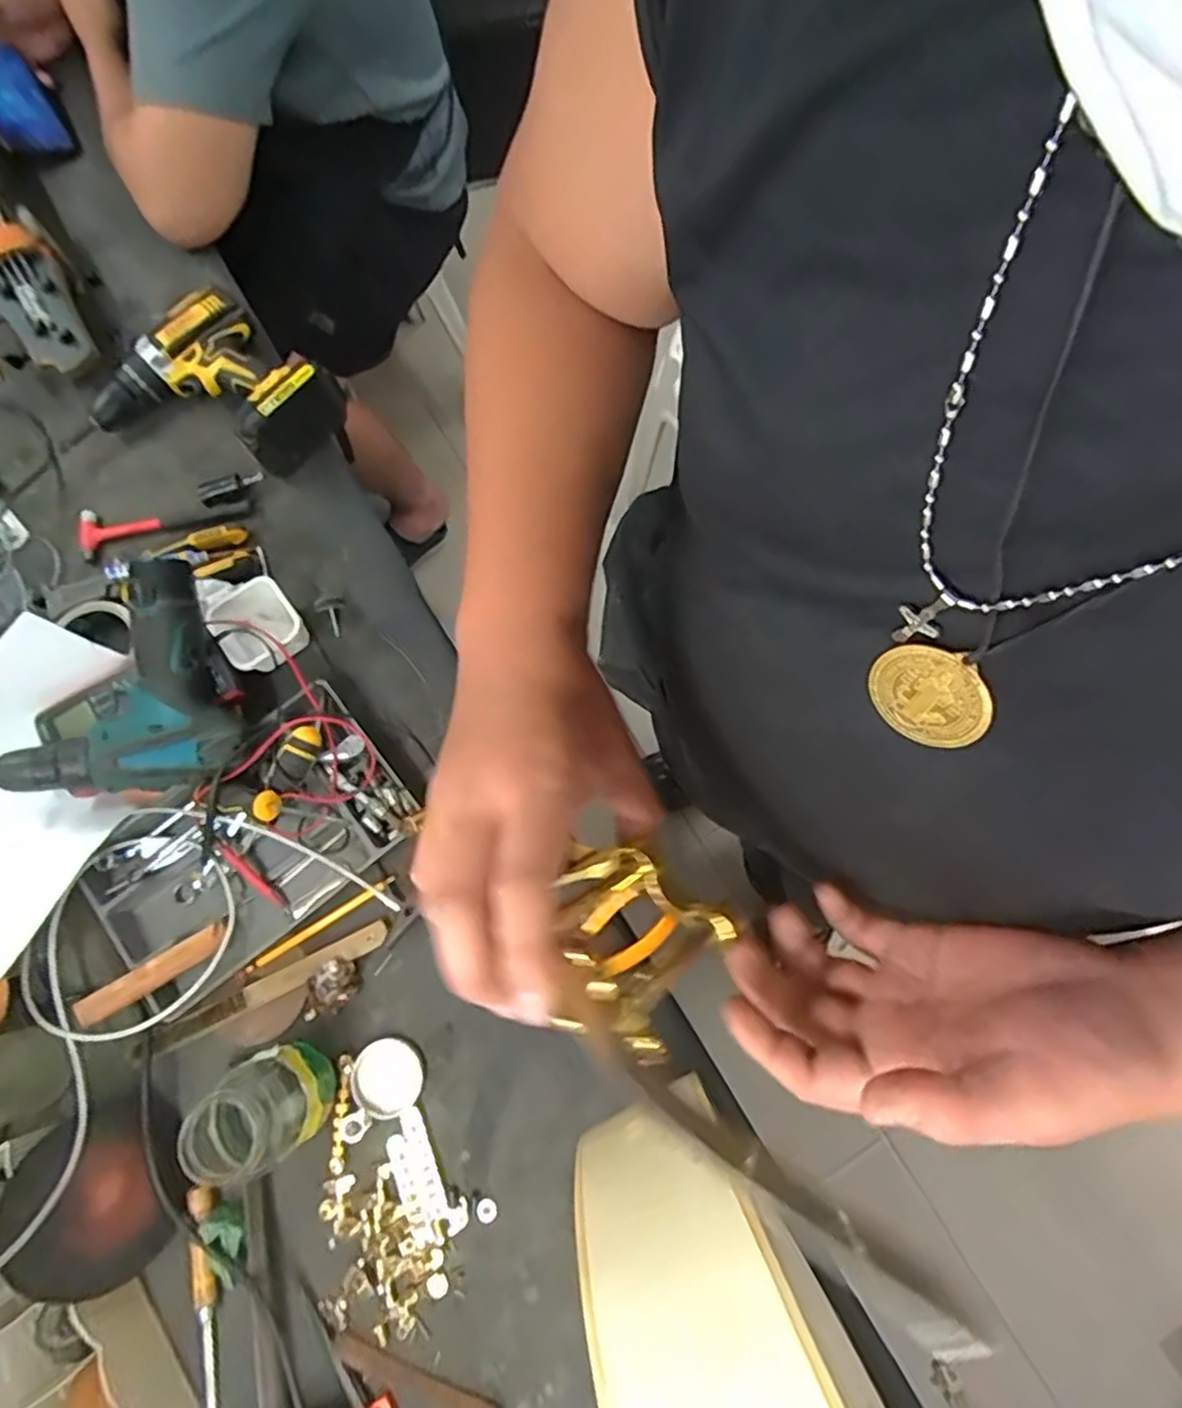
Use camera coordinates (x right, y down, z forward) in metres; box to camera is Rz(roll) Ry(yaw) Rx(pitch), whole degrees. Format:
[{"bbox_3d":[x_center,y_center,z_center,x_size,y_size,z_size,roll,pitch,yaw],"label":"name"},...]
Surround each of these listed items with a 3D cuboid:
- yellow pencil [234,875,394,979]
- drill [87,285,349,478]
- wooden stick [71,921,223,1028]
[{"bbox_3d":[-0.241,0.196,0.615,0.150,0.014,0.008,-32,77,-6],"label":"yellow pencil"},{"bbox_3d":[-0.390,-0.313,0.723,0.212,0.082,0.190,41,81,10],"label":"drill"},{"bbox_3d":[-0.369,0.226,0.586,0.115,0.017,0.020,-31,76,-32],"label":"wooden stick"}]

